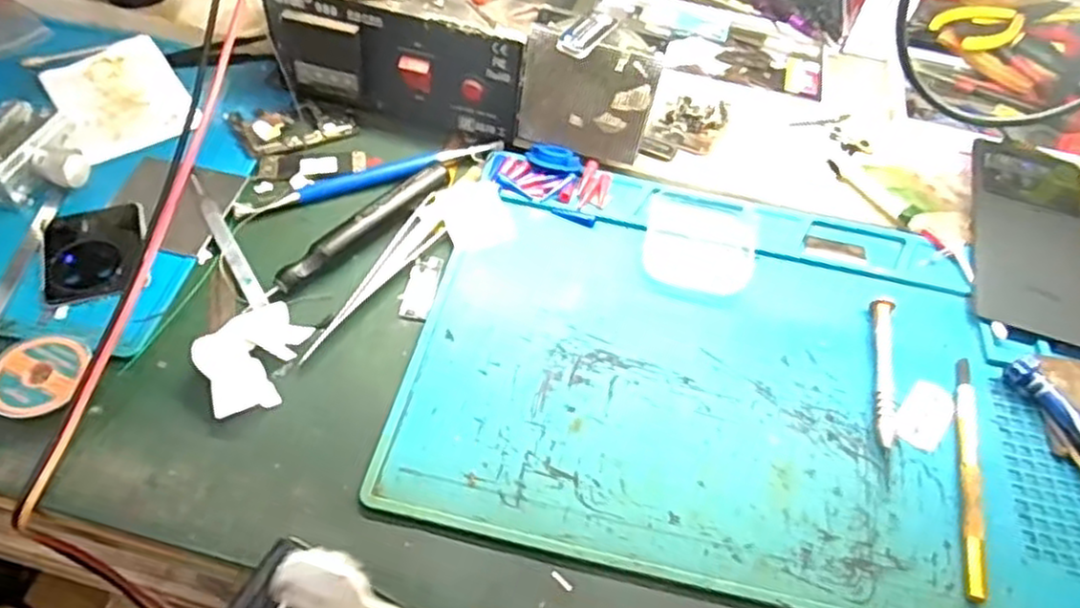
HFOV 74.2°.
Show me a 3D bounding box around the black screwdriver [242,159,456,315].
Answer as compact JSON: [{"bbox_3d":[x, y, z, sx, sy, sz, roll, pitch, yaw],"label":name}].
[{"bbox_3d":[-0.105,-0.041,0.410,0.016,0.012,0.139,37,60,20],"label":"black screwdriver"}]

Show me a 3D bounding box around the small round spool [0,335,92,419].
[{"bbox_3d":[-0.239,0.035,0.341,0.042,0.010,0.044,3,55,-4],"label":"small round spool"}]

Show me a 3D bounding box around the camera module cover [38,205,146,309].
[{"bbox_3d":[-0.245,-0.031,0.392,0.050,0.004,0.068,-16,58,-16],"label":"camera module cover"}]

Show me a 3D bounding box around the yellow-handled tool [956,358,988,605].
[{"bbox_3d":[0.215,0.081,0.356,0.010,0.008,0.134,17,55,7],"label":"yellow-handled tool"}]

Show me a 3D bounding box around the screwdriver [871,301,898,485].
[{"bbox_3d":[0.184,0.042,0.381,0.011,0.006,0.107,14,55,5],"label":"screwdriver"}]

